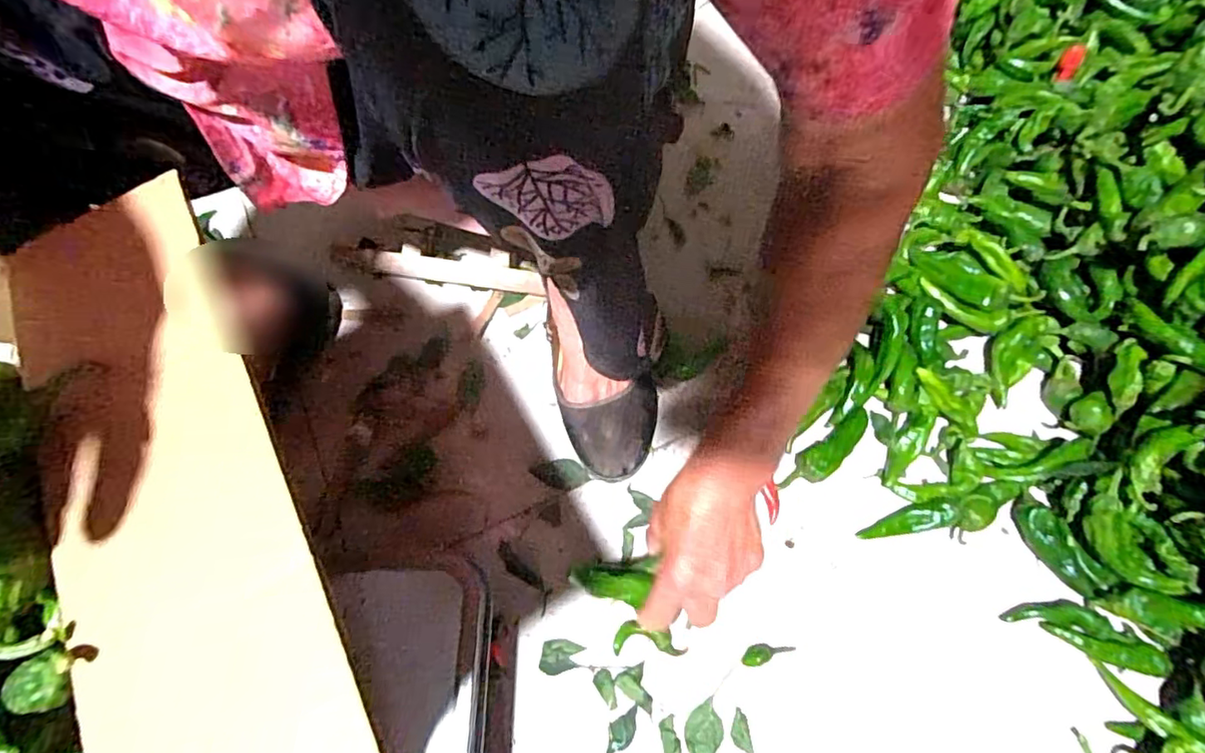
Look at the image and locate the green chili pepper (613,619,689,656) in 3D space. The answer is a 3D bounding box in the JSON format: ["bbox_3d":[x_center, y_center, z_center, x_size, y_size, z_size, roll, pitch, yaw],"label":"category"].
[{"bbox_3d":[0.039,0.212,0.476,0.059,0.016,0.025,1,66,-1],"label":"green chili pepper"}]

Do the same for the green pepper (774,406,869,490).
[{"bbox_3d":[0.201,0.070,0.530,0.102,0.033,0.029,-34,68,-16],"label":"green pepper"}]

